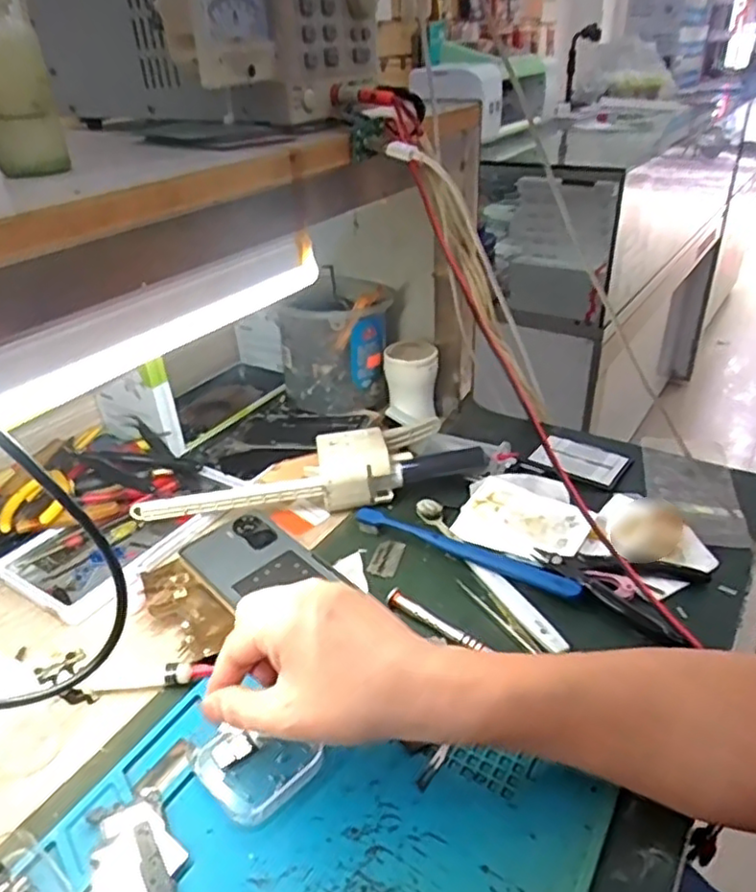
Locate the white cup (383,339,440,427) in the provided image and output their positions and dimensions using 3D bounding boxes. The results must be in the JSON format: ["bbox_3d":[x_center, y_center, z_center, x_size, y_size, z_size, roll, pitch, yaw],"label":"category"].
[{"bbox_3d":[0.034,-0.066,0.683,0.055,0.069,0.049,2,33,7],"label":"white cup"}]

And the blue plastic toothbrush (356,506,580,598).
[{"bbox_3d":[0.062,0.080,0.506,0.185,0.012,0.019,16,37,27],"label":"blue plastic toothbrush"}]

